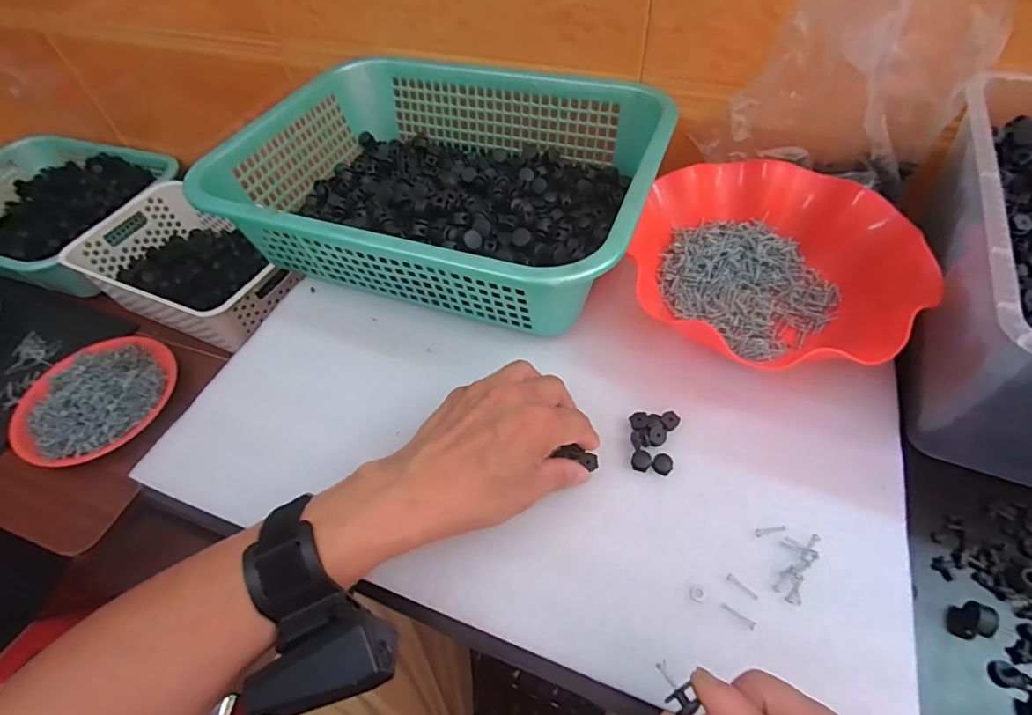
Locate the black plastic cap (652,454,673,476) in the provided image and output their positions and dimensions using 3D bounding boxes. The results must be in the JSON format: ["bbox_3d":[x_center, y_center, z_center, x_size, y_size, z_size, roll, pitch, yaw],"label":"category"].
[{"bbox_3d":[0.103,0.075,0.353,0.013,0.006,0.013,-2,54,3],"label":"black plastic cap"}]

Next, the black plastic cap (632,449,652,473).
[{"bbox_3d":[0.089,0.073,0.356,0.013,0.005,0.014,-2,54,3],"label":"black plastic cap"}]

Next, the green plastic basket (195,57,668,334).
[{"bbox_3d":[-0.062,-0.176,0.484,0.376,0.101,0.286,15,56,15],"label":"green plastic basket"}]

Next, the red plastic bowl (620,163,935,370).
[{"bbox_3d":[0.207,-0.084,0.418,0.204,0.061,0.196,-2,54,3],"label":"red plastic bowl"}]

